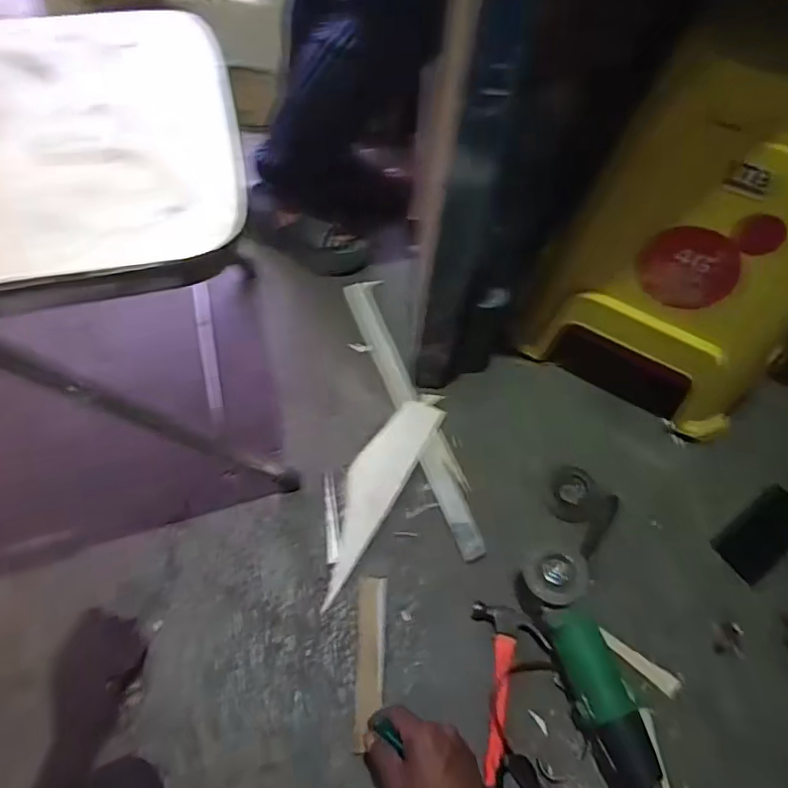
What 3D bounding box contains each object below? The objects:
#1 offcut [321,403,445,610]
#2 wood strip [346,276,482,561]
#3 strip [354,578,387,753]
[{"bbox_3d":[-0.031,0.129,0.781,0.075,0.013,0.304,28,62,11],"label":"offcut"},{"bbox_3d":[0.022,0.017,0.856,0.043,0.014,0.487,-16,63,-13],"label":"wood strip"},{"bbox_3d":[-0.028,0.319,0.675,0.034,0.016,0.183,3,60,-3],"label":"strip"}]

